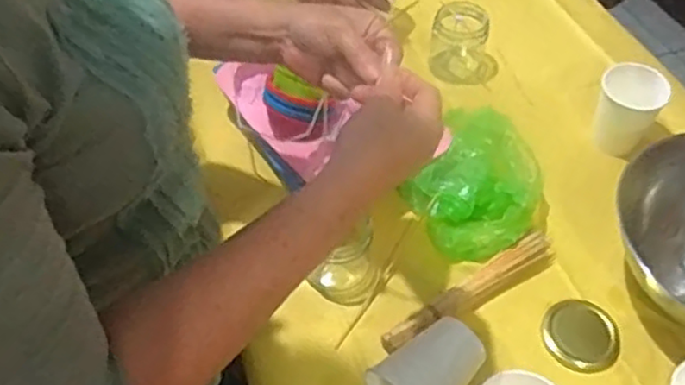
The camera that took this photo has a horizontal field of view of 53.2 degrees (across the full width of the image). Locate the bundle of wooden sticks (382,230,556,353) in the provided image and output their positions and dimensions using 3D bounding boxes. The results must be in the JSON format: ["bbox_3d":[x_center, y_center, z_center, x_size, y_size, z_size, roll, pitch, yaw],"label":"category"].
[{"bbox_3d":[0.125,0.096,0.655,0.196,0.018,0.031,-28,57,-21],"label":"bundle of wooden sticks"}]

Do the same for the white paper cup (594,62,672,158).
[{"bbox_3d":[0.310,-0.089,0.754,0.067,0.088,0.074,31,57,21],"label":"white paper cup"}]

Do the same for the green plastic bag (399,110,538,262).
[{"bbox_3d":[0.148,-0.017,0.727,0.128,0.042,0.182,25,55,18],"label":"green plastic bag"}]

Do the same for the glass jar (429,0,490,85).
[{"bbox_3d":[0.142,-0.187,0.830,0.063,0.068,0.063,1,52,-1],"label":"glass jar"}]

